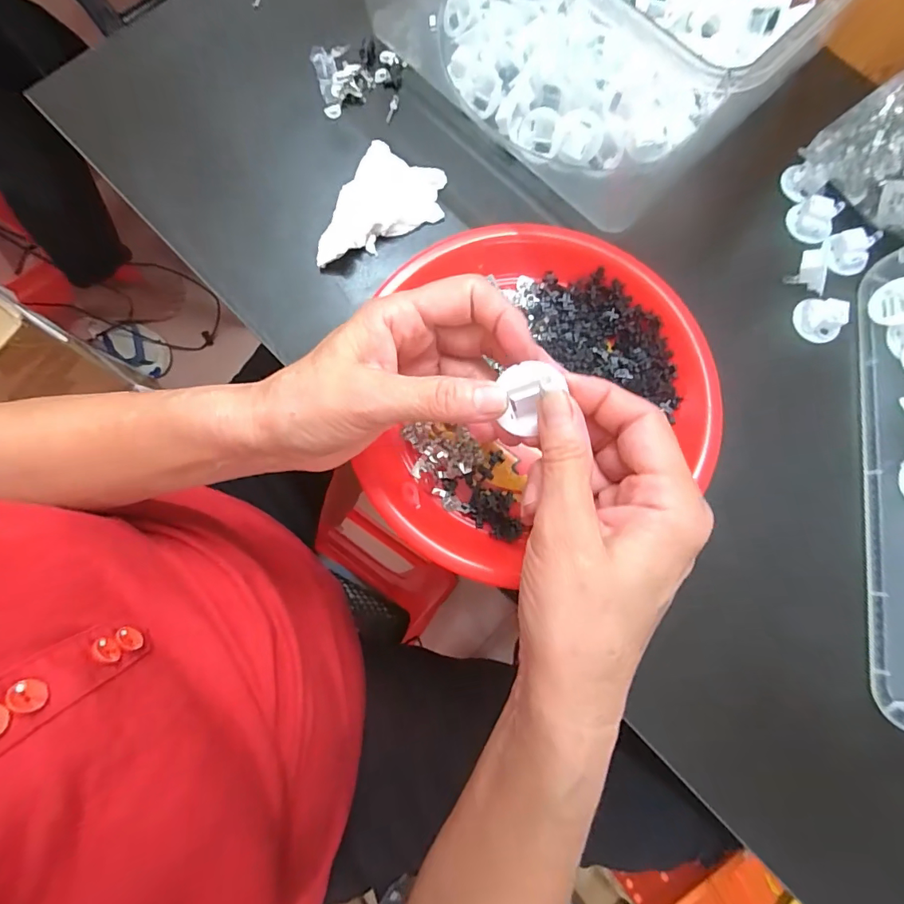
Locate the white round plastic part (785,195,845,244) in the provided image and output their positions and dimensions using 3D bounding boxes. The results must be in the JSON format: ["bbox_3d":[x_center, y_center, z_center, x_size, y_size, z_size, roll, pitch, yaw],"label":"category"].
[{"bbox_3d":[0.266,-0.171,0.342,0.025,0.022,0.032,-42,82,-8],"label":"white round plastic part"}]

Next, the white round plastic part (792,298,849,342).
[{"bbox_3d":[0.259,-0.093,0.326,0.030,0.021,0.024,29,80,5],"label":"white round plastic part"}]

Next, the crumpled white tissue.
[{"bbox_3d":[-0.047,-0.170,0.332,0.060,0.023,0.103,25,79,4],"label":"crumpled white tissue"}]

